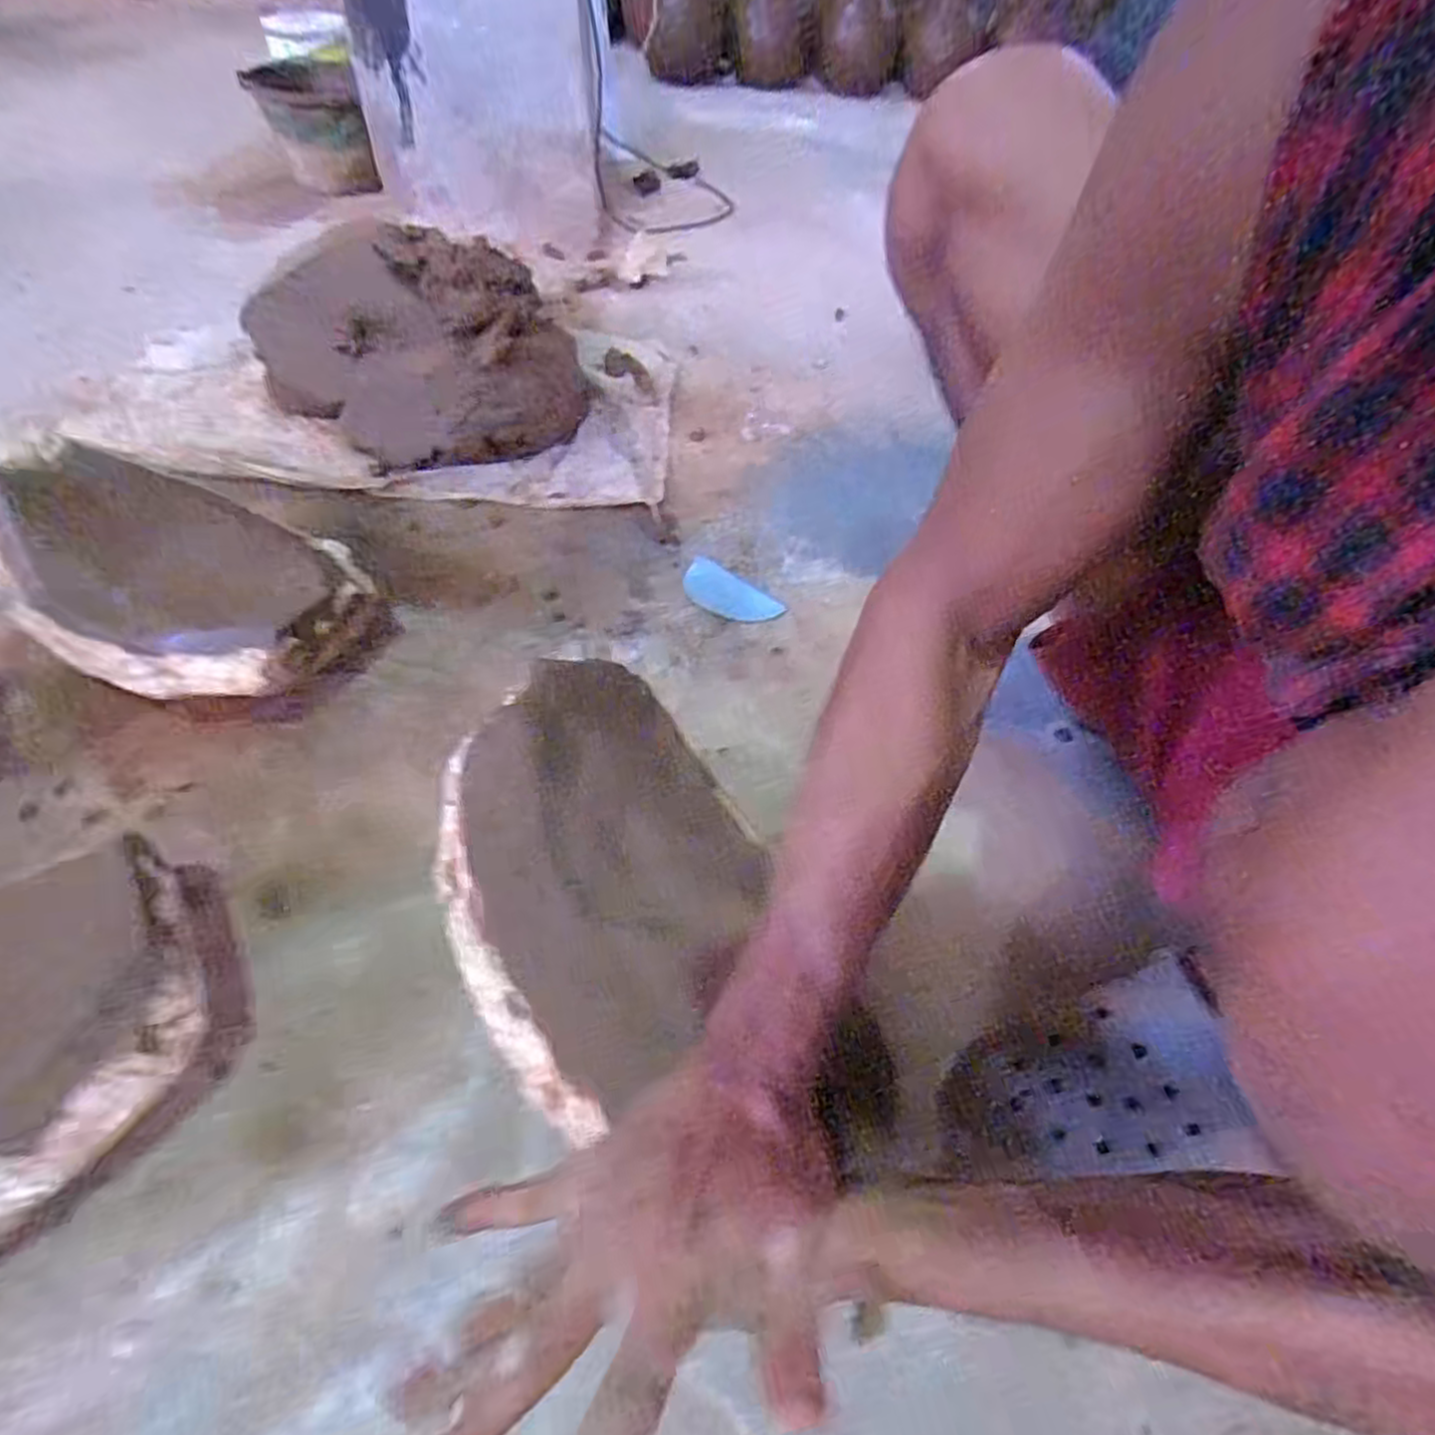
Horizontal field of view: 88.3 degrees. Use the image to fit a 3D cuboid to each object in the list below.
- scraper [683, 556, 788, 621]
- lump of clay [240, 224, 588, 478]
[{"bbox_3d":[0.007,-0.126,0.755,0.114,0.004,0.060,38,56,23],"label":"scraper"},{"bbox_3d":[-0.350,-0.451,0.876,0.343,0.169,0.273,35,55,22],"label":"lump of clay"}]

